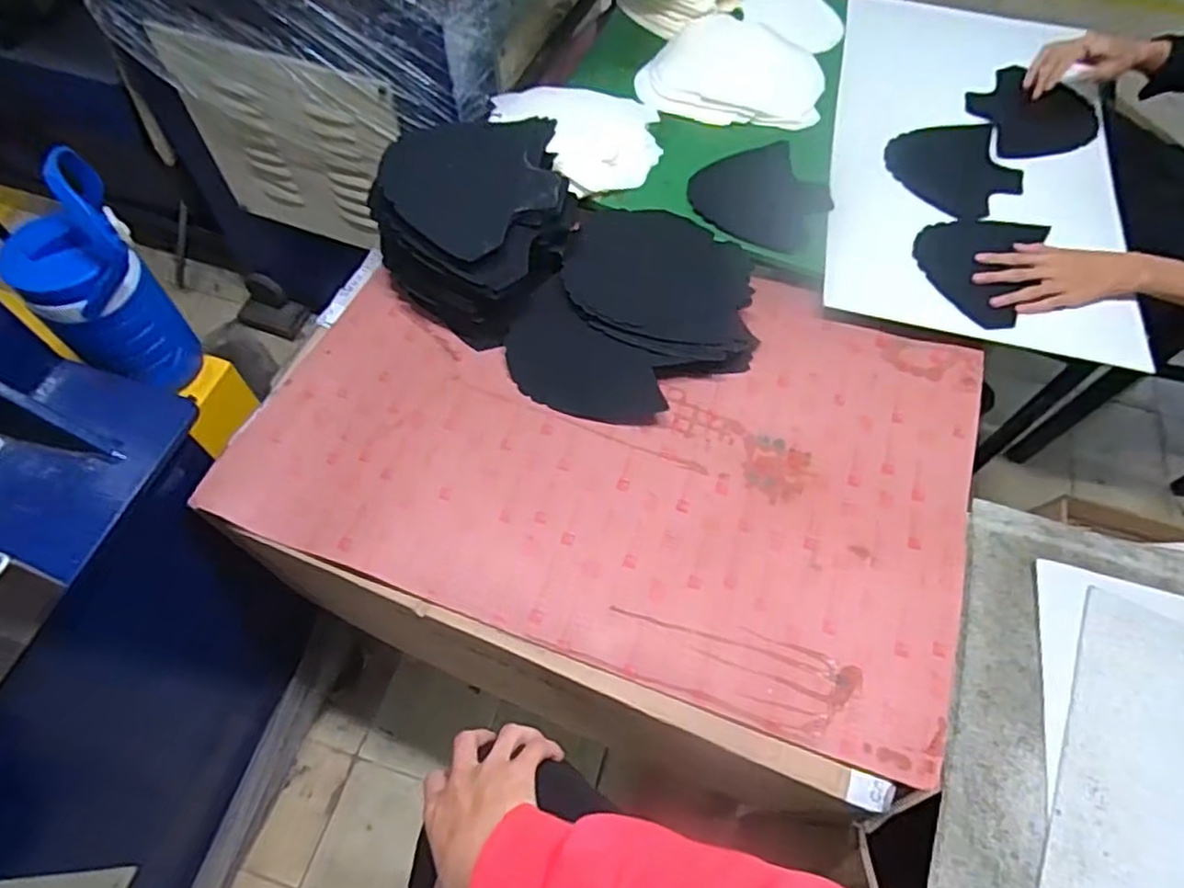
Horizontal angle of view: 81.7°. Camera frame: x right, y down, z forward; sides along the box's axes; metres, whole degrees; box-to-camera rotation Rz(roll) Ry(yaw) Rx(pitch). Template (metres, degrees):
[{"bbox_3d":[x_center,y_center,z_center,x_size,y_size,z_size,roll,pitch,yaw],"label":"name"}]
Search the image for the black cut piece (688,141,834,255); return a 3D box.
[{"bbox_3d":[0.234,-0.337,0.939,0.179,0.008,0.186,0,62,0],"label":"black cut piece"}]

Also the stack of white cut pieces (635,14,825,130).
[{"bbox_3d":[0.220,-0.580,1.061,0.270,0.023,0.223,14,63,7],"label":"stack of white cut pieces"}]

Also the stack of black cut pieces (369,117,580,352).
[{"bbox_3d":[-0.130,-0.252,0.813,0.234,0.149,0.210,-19,64,-10],"label":"stack of black cut pieces"}]

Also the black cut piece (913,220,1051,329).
[{"bbox_3d":[0.495,-0.240,0.889,0.142,0.009,0.225,30,60,12],"label":"black cut piece"}]

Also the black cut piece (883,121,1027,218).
[{"bbox_3d":[0.523,-0.392,0.983,0.181,0.011,0.180,2,62,-3],"label":"black cut piece"}]

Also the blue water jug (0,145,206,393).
[{"bbox_3d":[-0.497,-0.160,0.694,0.102,0.239,0.122,37,68,17],"label":"blue water jug"}]

